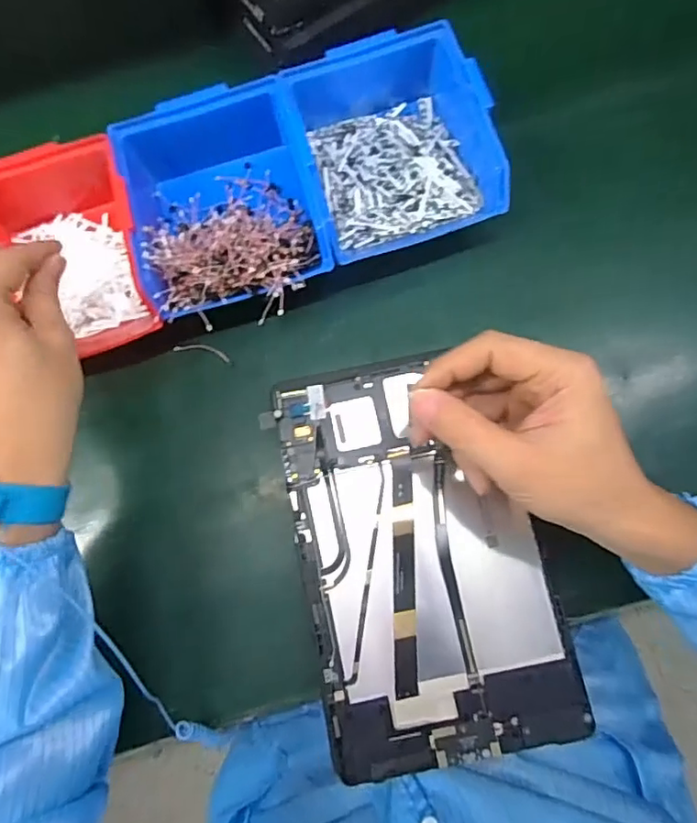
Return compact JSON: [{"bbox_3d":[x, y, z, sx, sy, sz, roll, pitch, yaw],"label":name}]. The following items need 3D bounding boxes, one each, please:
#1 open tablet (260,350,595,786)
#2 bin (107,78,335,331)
[{"bbox_3d":[0.042,0.086,0.355,0.147,0.009,0.241,-14,78,1],"label":"open tablet"},{"bbox_3d":[-0.087,-0.144,0.396,0.127,0.062,0.168,-17,76,2],"label":"bin"}]

